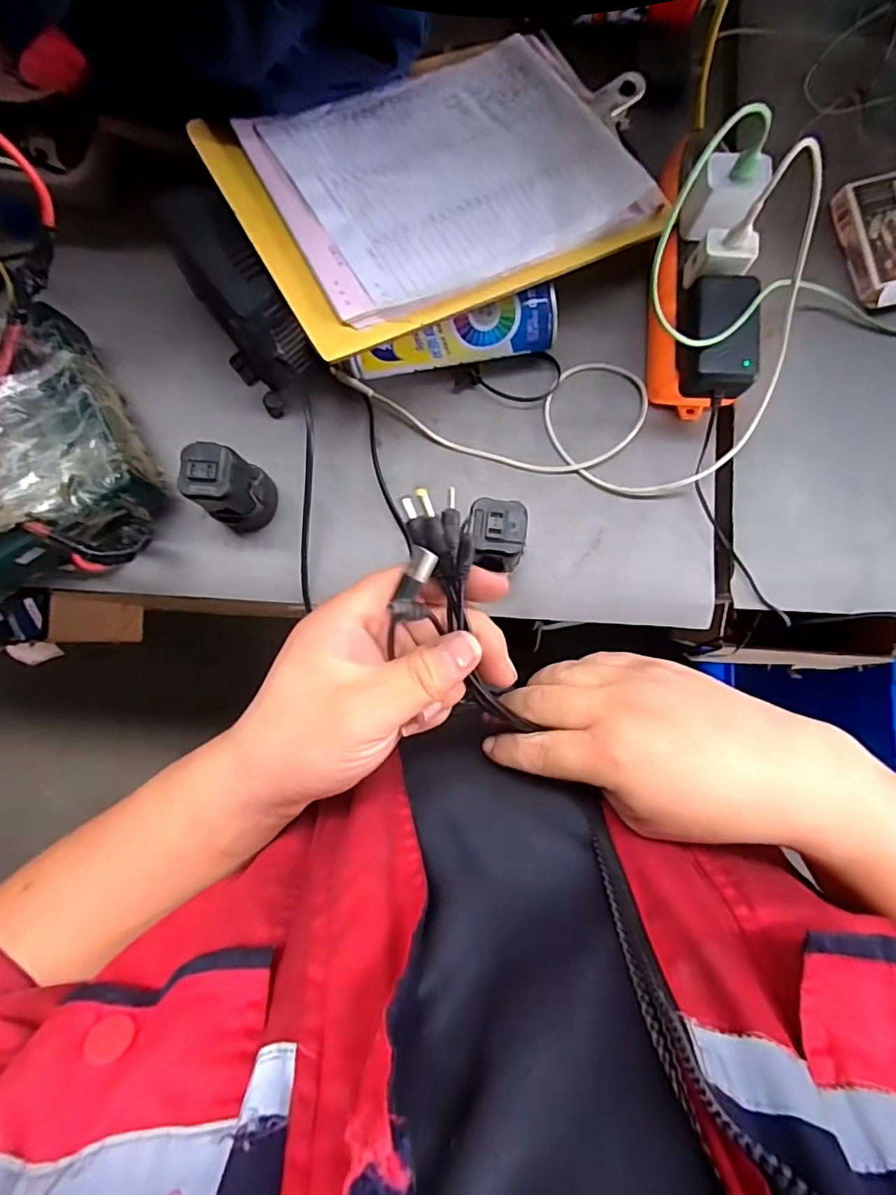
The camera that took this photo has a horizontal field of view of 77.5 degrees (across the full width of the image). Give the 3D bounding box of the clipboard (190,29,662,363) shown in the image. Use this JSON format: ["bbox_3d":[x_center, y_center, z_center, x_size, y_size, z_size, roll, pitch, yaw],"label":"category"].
[{"bbox_3d":[0.005,-0.305,0.405,0.300,0.019,0.199,-27,80,-12],"label":"clipboard"}]

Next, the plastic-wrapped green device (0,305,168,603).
[{"bbox_3d":[-0.349,-0.079,0.425,0.238,0.061,0.191,-26,85,0],"label":"plastic-wrapped green device"}]

